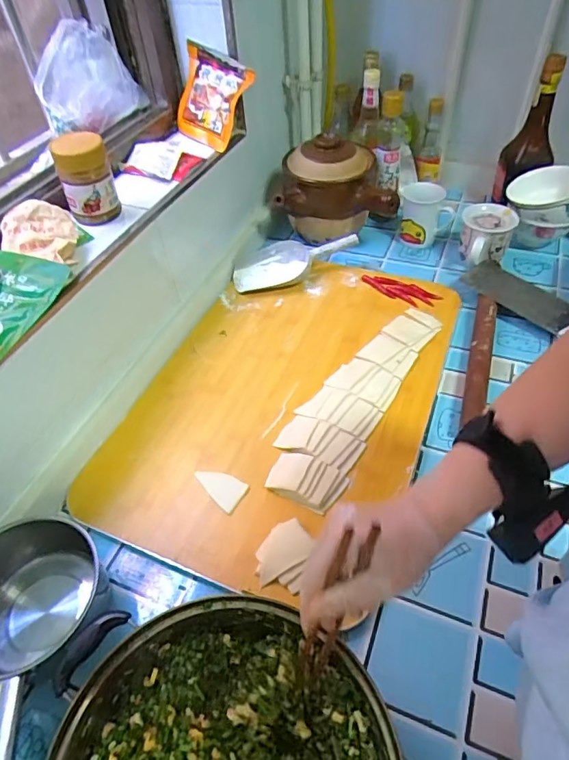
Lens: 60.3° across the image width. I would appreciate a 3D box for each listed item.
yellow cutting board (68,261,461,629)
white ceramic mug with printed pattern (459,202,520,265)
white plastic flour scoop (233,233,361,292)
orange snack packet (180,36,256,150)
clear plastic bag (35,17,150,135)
[{"bbox_3d":[0.012,0.006,0.716,0.386,0.033,0.580,15,51,18],"label":"yellow cutting board"},{"bbox_3d":[0.355,-0.249,0.864,0.090,0.085,0.089,6,48,11],"label":"white ceramic mug with printed pattern"},{"bbox_3d":[0.017,-0.211,0.872,0.223,0.052,0.091,-11,48,-5],"label":"white plastic flour scoop"},{"bbox_3d":[-0.120,-0.453,0.792,0.114,0.127,0.029,32,24,14],"label":"orange snack packet"},{"bbox_3d":[-0.316,-0.466,0.765,0.087,0.120,0.170,27,55,27],"label":"clear plastic bag"}]

